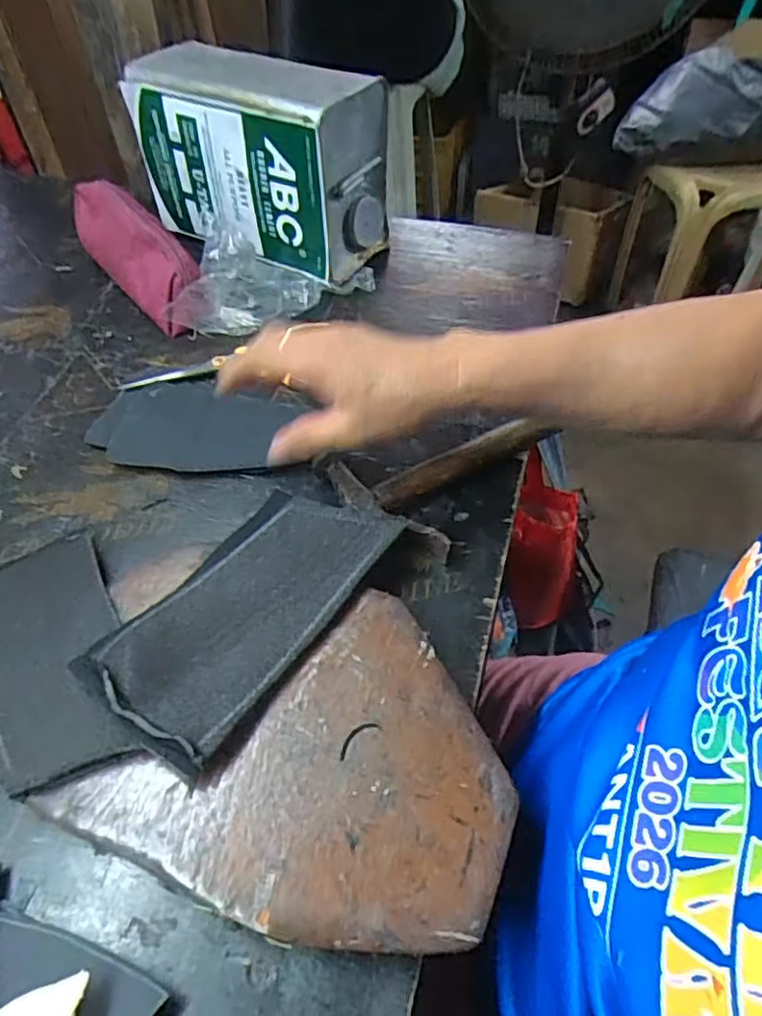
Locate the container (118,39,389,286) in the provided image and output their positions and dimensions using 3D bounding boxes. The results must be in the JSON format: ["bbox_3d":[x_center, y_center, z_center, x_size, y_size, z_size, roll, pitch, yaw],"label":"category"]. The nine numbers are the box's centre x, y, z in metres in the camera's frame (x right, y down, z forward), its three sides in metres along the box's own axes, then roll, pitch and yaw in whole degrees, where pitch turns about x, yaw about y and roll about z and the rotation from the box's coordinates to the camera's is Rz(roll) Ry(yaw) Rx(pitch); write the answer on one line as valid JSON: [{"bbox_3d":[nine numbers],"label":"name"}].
[{"bbox_3d":[-0.119,-0.344,0.632,0.240,0.157,0.118,29,57,24],"label":"container"}]

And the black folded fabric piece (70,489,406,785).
[{"bbox_3d":[-0.076,0.053,0.365,0.089,0.024,0.181,27,56,23],"label":"black folded fabric piece"}]

